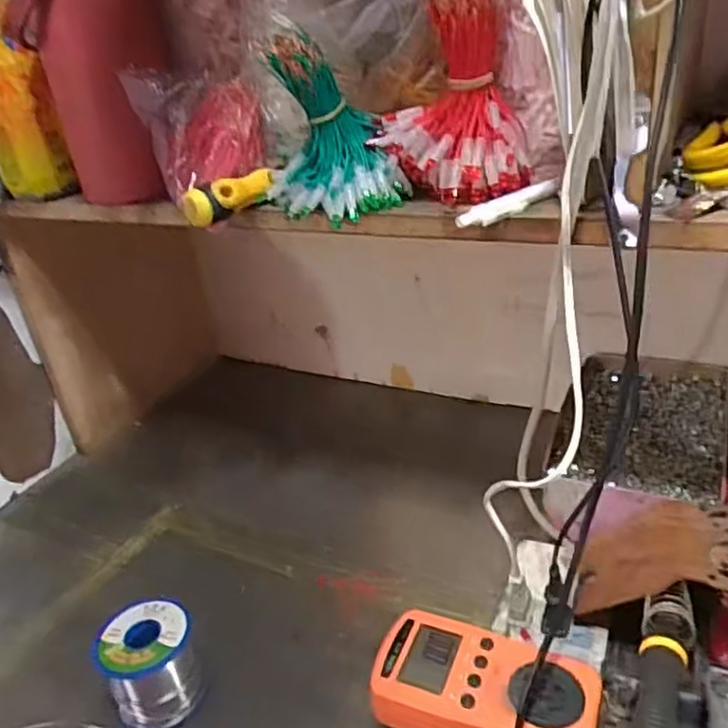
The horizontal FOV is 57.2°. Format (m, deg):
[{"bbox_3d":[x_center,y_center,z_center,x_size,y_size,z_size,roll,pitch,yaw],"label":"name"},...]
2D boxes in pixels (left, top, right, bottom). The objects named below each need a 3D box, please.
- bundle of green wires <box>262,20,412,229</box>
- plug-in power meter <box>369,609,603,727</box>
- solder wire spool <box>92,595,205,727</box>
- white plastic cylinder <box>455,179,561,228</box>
[{"bbox_3d":[-0.026,-0.161,0.455,0.083,0.108,0.087,-17,29,-16],"label":"bundle of green wires"},{"bbox_3d":[0.072,0.197,0.399,0.127,0.033,0.072,5,30,24],"label":"plug-in power meter"},{"bbox_3d":[-0.151,0.214,0.475,0.062,0.070,0.058,-6,27,3],"label":"solder wire spool"},{"bbox_3d":[0.087,-0.097,0.404,0.084,0.013,0.012,-23,31,-27],"label":"white plastic cylinder"}]

